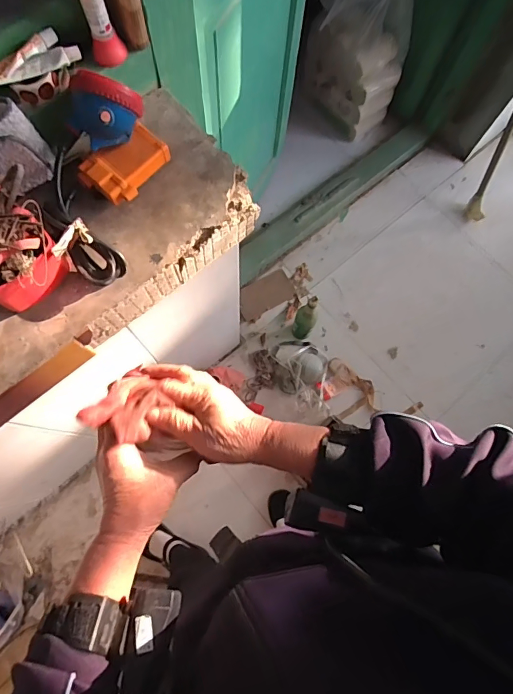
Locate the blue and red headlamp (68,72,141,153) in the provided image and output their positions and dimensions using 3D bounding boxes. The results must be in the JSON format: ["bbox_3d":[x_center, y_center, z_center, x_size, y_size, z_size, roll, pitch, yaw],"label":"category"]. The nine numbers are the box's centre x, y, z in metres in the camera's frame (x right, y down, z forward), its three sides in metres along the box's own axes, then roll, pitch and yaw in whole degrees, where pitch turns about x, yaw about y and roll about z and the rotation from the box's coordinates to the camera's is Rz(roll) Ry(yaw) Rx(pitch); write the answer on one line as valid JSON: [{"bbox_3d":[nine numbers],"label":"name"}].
[{"bbox_3d":[-0.173,-0.265,0.475,0.080,0.061,0.049,5,75,-1],"label":"blue and red headlamp"}]

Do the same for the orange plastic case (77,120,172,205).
[{"bbox_3d":[-0.160,-0.226,0.518,0.063,0.022,0.099,39,77,8],"label":"orange plastic case"}]

